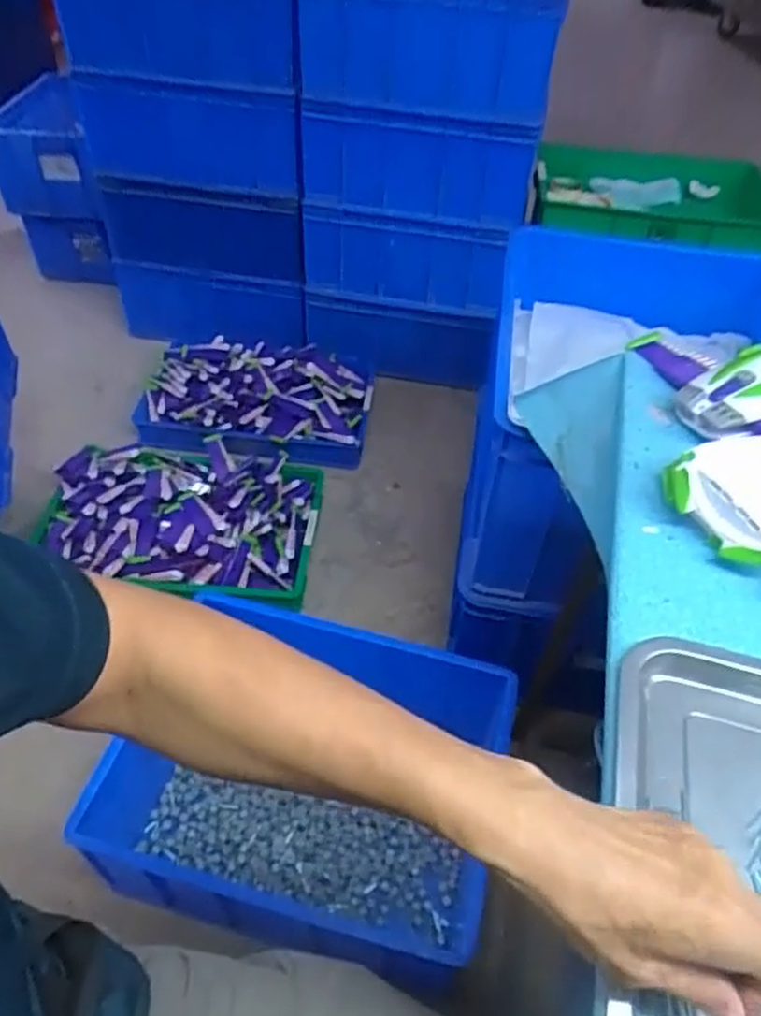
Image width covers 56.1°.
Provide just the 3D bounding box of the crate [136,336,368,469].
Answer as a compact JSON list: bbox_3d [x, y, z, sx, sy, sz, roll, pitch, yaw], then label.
[{"bbox_3d":[-0.294,-0.256,1.726,0.533,0.137,0.391,3,47,-1],"label":"crate"}]

